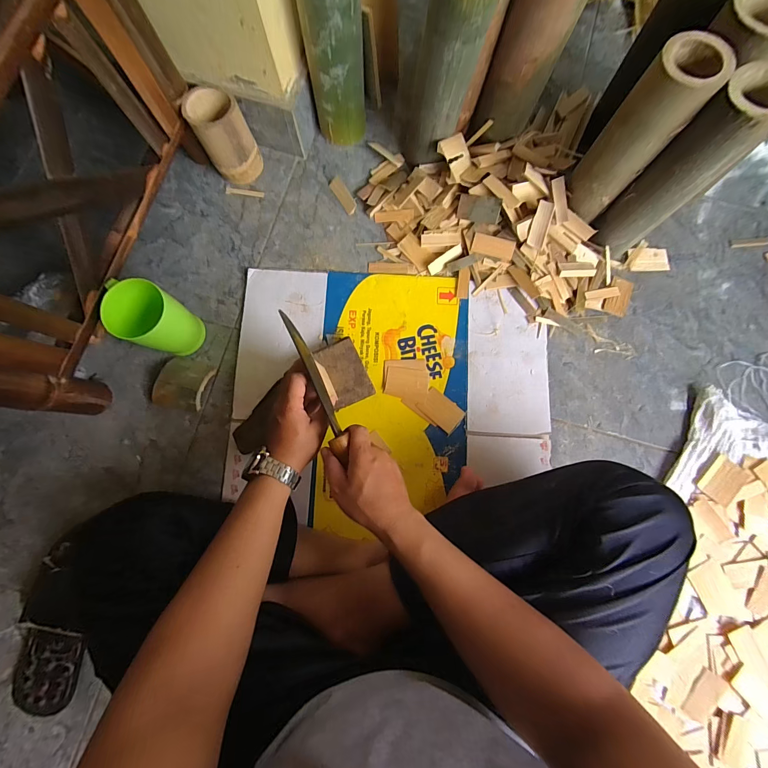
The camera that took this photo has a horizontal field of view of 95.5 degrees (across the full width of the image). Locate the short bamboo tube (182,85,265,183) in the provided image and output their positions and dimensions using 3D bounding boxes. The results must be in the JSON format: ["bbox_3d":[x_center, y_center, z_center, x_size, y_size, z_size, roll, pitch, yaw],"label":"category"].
[{"bbox_3d":[-0.277,-0.431,0.617,0.083,0.126,0.080,0,80,0],"label":"short bamboo tube"}]

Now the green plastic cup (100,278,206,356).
[{"bbox_3d":[-0.359,-0.100,0.546,0.106,0.131,0.087,28,81,4],"label":"green plastic cup"}]

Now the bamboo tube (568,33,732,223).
[{"bbox_3d":[0.346,-0.341,0.489,0.081,0.206,0.079,39,82,6],"label":"bamboo tube"}]

